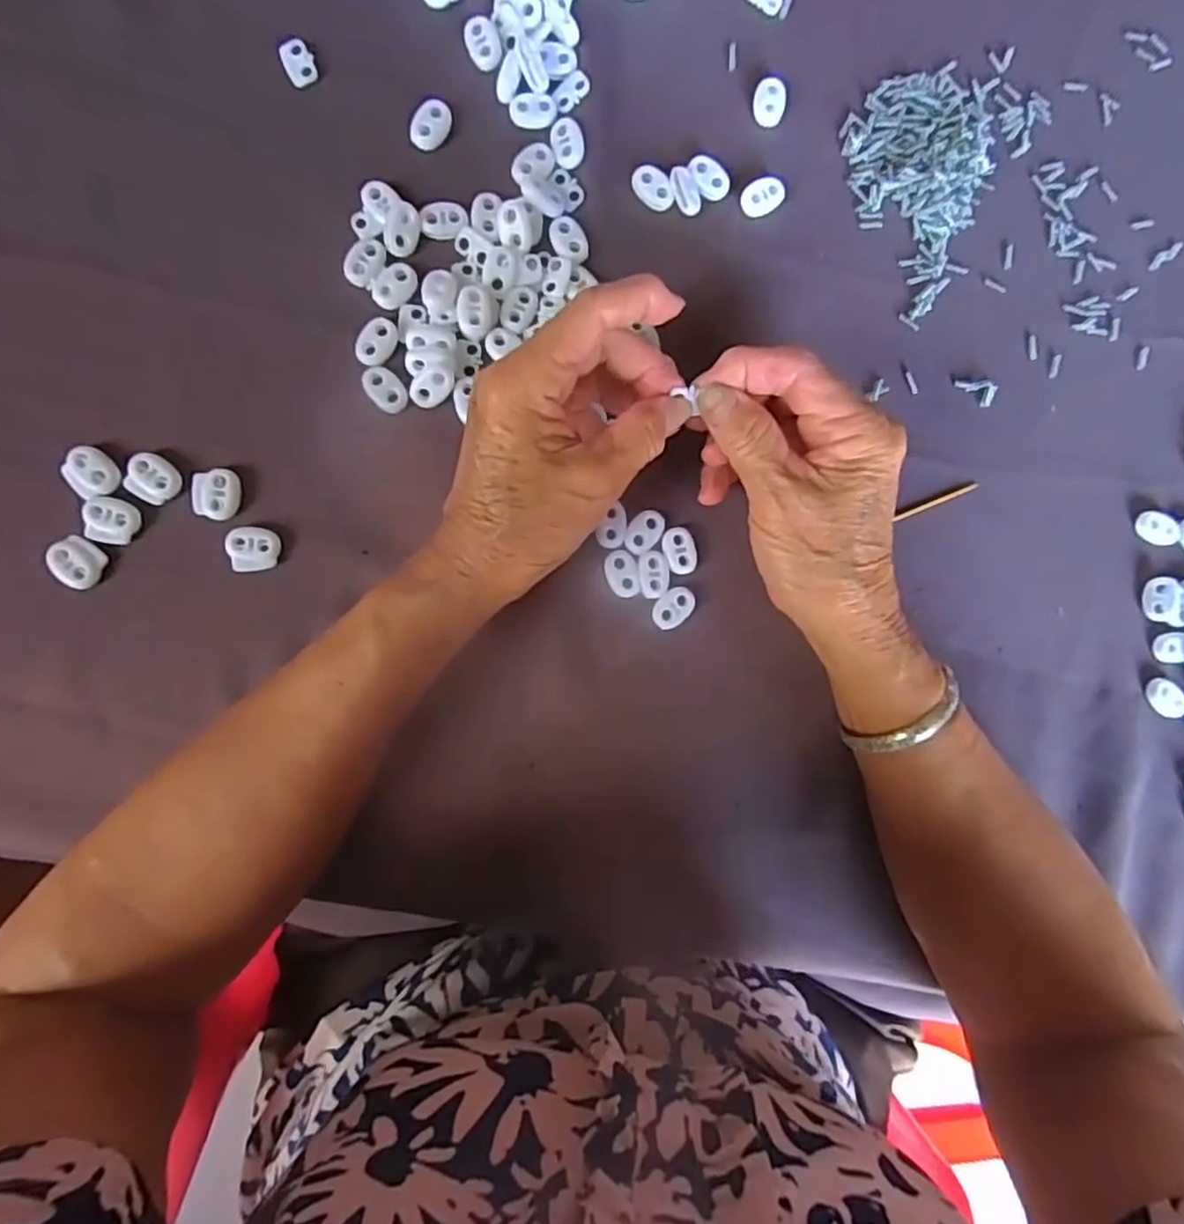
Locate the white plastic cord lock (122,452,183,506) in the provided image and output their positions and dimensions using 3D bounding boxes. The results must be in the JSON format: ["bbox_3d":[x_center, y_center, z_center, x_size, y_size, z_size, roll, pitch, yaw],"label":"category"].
[{"bbox_3d":[-0.191,-0.058,0.299,0.021,0.004,0.020,27,85,-6],"label":"white plastic cord lock"}]

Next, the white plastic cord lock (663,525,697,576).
[{"bbox_3d":[0.042,-0.029,0.327,0.015,0.004,0.022,-19,91,-8],"label":"white plastic cord lock"}]

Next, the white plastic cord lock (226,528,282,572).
[{"bbox_3d":[-0.150,-0.028,0.306,0.021,0.004,0.020,2,88,-8],"label":"white plastic cord lock"}]

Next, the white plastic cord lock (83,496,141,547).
[{"bbox_3d":[-0.208,-0.039,0.297,0.021,0.004,0.020,10,87,-7],"label":"white plastic cord lock"}]

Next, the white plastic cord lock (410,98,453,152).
[{"bbox_3d":[-0.075,-0.227,0.320,0.014,0.004,0.024,33,84,-5],"label":"white plastic cord lock"}]

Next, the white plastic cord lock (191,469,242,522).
[{"bbox_3d":[-0.166,-0.052,0.303,0.020,0.004,0.022,-5,89,-8],"label":"white plastic cord lock"}]

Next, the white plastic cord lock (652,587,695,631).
[{"bbox_3d":[0.039,-0.002,0.327,0.016,0.004,0.023,44,83,-4],"label":"white plastic cord lock"}]

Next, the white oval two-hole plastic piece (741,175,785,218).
[{"bbox_3d":[0.084,-0.205,0.340,0.023,0.005,0.016,-31,92,-8],"label":"white oval two-hole plastic piece"}]

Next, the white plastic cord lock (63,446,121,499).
[{"bbox_3d":[-0.215,-0.060,0.295,0.022,0.004,0.020,42,83,-4],"label":"white plastic cord lock"}]

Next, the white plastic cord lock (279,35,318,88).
[{"bbox_3d":[-0.134,-0.251,0.315,0.014,0.004,0.019,-27,92,-8],"label":"white plastic cord lock"}]

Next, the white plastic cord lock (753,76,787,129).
[{"bbox_3d":[0.089,-0.254,0.342,0.016,0.004,0.025,14,86,-7],"label":"white plastic cord lock"}]

